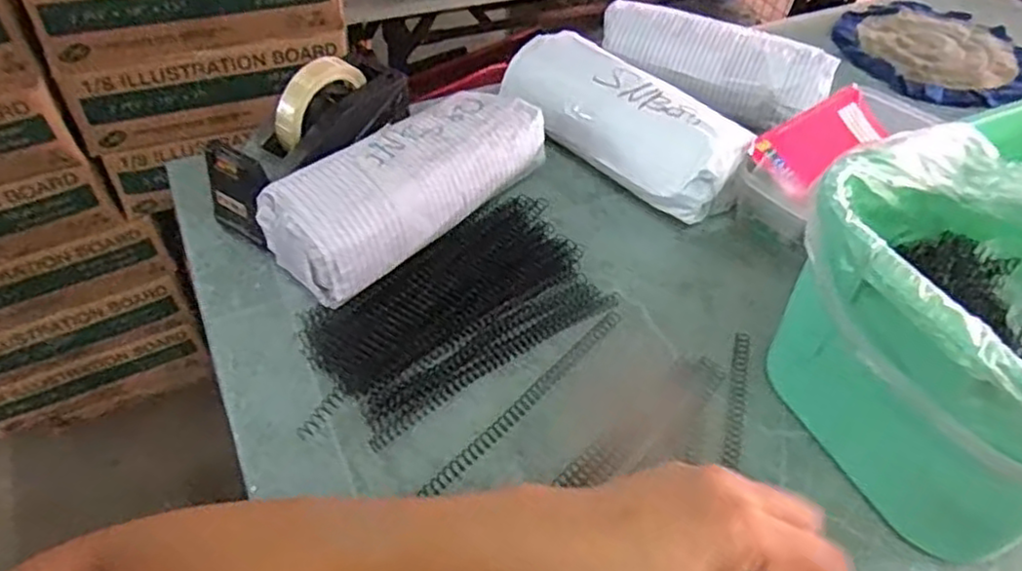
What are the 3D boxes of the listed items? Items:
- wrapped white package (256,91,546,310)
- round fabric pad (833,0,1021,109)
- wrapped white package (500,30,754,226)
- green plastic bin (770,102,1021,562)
[{"bbox_3d":[-0.090,-0.091,0.635,0.108,0.074,0.259,37,57,27],"label":"wrapped white package"},{"bbox_3d":[0.569,-0.322,0.933,0.244,0.025,0.272,21,51,16],"label":"round fabric pad"},{"bbox_3d":[0.105,-0.174,0.709,0.094,0.067,0.284,-32,57,-27],"label":"wrapped white package"},{"bbox_3d":[0.362,0.028,0.488,0.327,0.196,0.237,-21,52,-20],"label":"green plastic bin"}]

